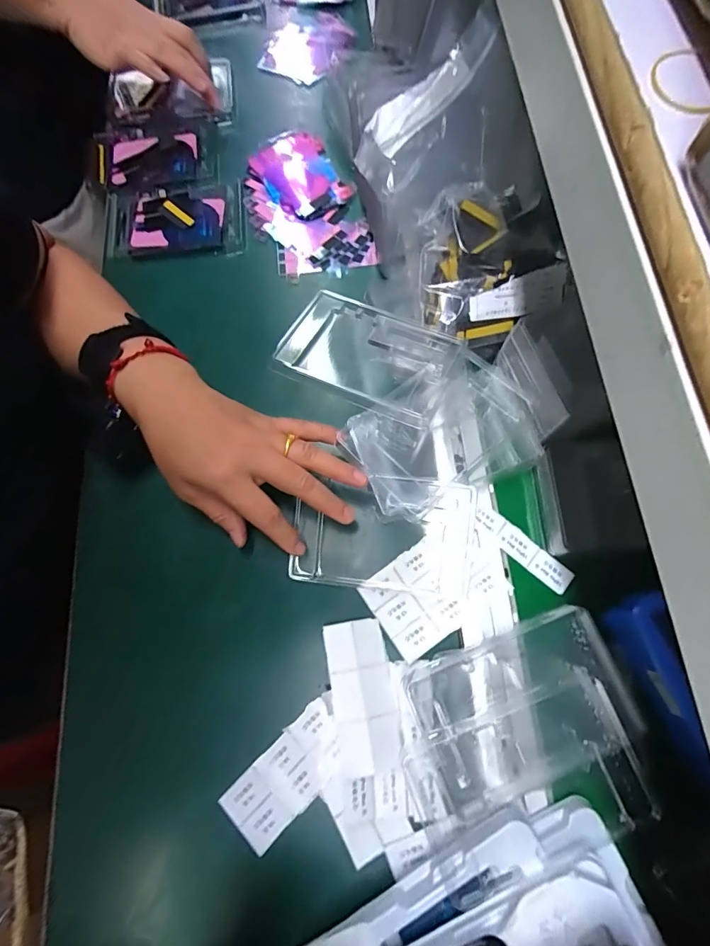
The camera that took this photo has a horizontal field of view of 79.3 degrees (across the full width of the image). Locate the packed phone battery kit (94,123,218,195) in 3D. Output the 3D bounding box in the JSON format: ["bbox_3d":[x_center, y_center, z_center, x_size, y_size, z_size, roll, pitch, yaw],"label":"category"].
[{"bbox_3d":[-0.213,-0.333,0.449,0.128,0.006,0.092,-8,74,-2],"label":"packed phone battery kit"}]

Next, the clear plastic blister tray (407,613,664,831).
[{"bbox_3d":[0.104,0.166,0.281,0.143,0.037,0.123,-13,74,-3],"label":"clear plastic blister tray"}]

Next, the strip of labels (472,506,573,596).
[{"bbox_3d":[0.130,0.059,0.334,0.086,0.004,0.020,39,78,11],"label":"strip of labels"}]

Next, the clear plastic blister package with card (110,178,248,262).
[{"bbox_3d":[-0.180,-0.249,0.426,0.136,0.010,0.084,-7,74,-1],"label":"clear plastic blister package with card"}]

